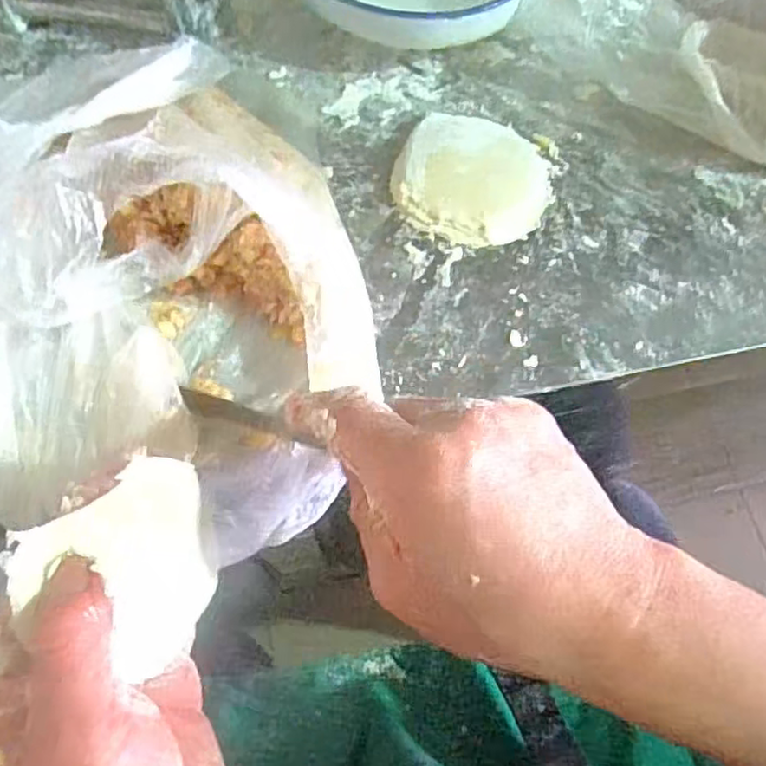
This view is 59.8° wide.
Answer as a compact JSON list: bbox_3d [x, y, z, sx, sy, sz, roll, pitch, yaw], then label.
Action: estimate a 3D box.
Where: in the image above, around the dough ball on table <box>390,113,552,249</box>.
[{"bbox_3d":[0.051,-0.115,0.372,0.084,0.017,0.082,0,65,-1],"label":"dough ball on table"}]

